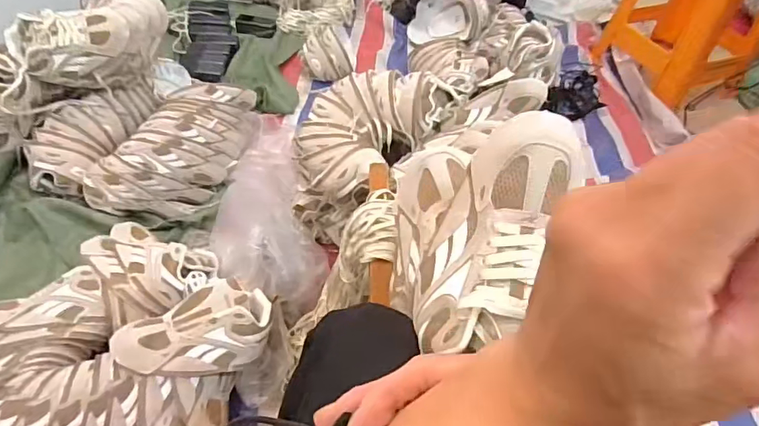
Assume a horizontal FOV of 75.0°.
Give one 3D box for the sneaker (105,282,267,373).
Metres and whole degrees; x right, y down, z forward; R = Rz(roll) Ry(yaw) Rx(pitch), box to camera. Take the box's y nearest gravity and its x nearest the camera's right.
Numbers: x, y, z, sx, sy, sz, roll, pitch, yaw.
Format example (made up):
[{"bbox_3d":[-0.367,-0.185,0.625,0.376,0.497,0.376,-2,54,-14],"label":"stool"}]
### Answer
[{"bbox_3d":[-0.297,0.201,0.810,0.241,0.079,0.134,-16,52,-19],"label":"sneaker"}]

